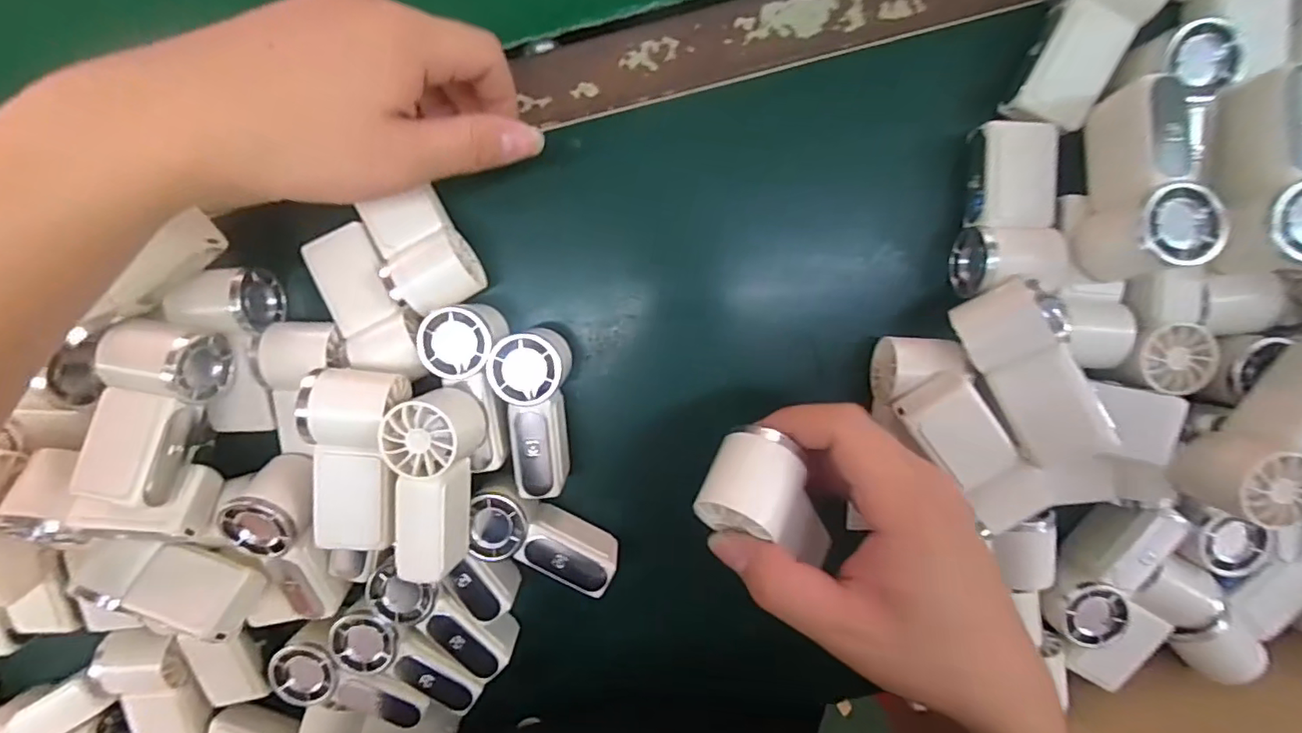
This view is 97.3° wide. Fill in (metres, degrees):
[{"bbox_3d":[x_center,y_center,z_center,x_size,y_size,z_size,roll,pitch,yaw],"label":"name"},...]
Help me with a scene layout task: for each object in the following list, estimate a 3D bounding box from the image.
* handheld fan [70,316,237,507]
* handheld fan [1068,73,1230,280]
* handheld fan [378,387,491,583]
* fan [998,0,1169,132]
[{"bbox_3d":[-0.262,0.025,0.299,0.046,0.038,0.096,12,82,-2],"label":"handheld fan"},{"bbox_3d":[0.241,-0.091,0.277,0.032,0.045,0.091,-2,96,1],"label":"handheld fan"},{"bbox_3d":[-0.114,0.060,0.302,0.038,0.045,0.091,7,97,0],"label":"handheld fan"},{"bbox_3d":[0.228,-0.172,0.299,0.041,0.036,0.088,23,96,-2],"label":"fan"}]

